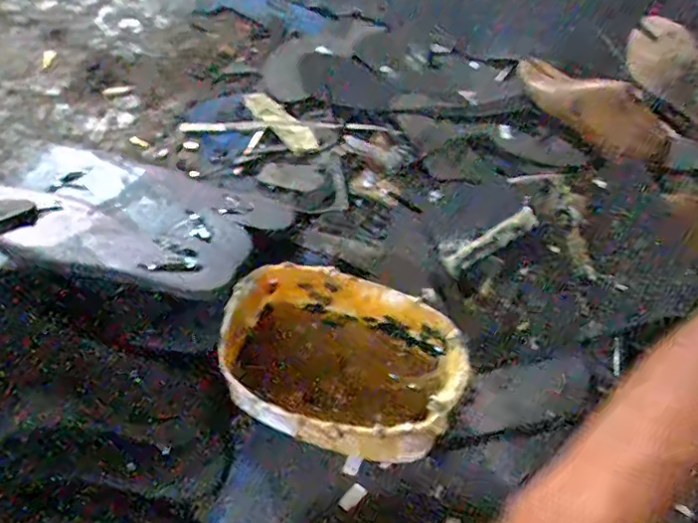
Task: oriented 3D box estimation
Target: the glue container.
[{"bbox_3d":[-0.008,0.085,0.509,0.203,0.115,0.114,20,61,6],"label":"glue container"}]

